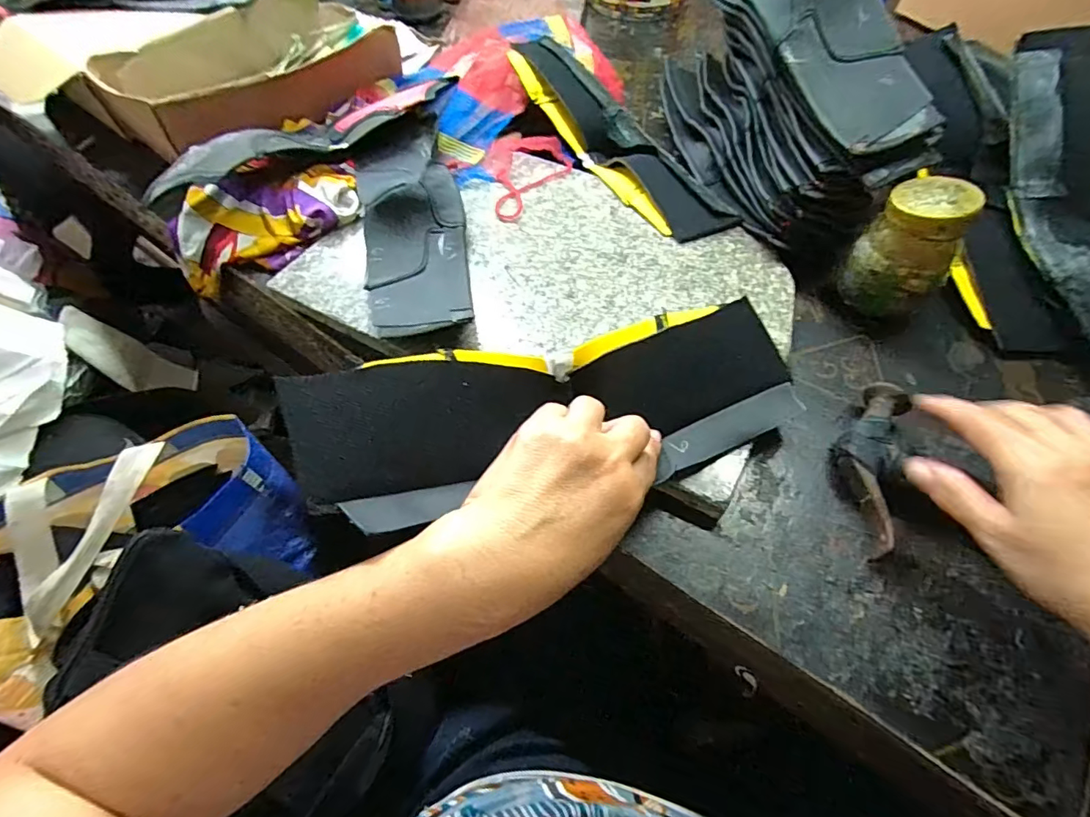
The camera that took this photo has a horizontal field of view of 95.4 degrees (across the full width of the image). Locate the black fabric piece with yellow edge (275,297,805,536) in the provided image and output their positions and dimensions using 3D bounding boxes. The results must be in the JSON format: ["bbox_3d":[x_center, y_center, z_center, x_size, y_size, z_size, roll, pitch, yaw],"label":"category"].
[{"bbox_3d":[0.025,-0.003,0.306,0.322,0.044,0.101,-8,59,-22],"label":"black fabric piece with yellow edge"}]

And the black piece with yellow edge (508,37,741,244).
[{"bbox_3d":[0.072,-0.276,0.489,0.089,0.054,0.295,-32,63,-17],"label":"black piece with yellow edge"}]

